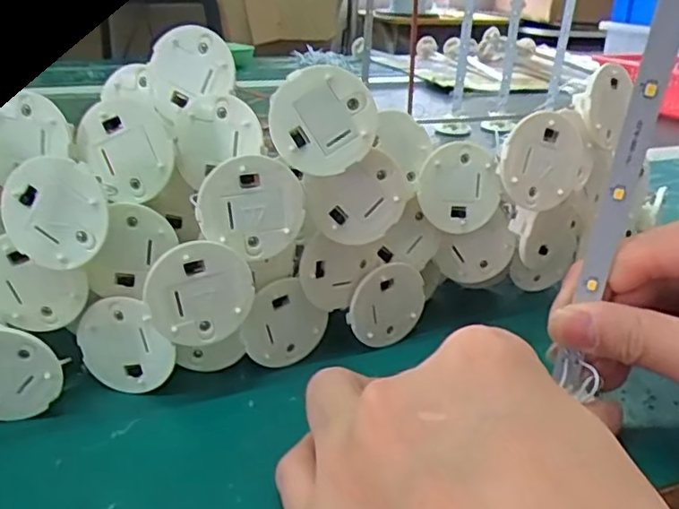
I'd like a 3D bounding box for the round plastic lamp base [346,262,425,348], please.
[{"bbox_3d":[0.021,0.023,0.273,0.036,0.038,0.008,-14,29,-30],"label":"round plastic lamp base"}]

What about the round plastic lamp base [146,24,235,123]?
[{"bbox_3d":[-0.063,-0.078,0.253,0.038,0.034,0.005,-25,-4,15],"label":"round plastic lamp base"}]

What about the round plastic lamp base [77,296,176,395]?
[{"bbox_3d":[-0.082,0.035,0.238,0.037,0.038,0.004,-8,15,11],"label":"round plastic lamp base"}]

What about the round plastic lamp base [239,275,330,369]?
[{"bbox_3d":[-0.023,0.029,0.256,0.035,0.038,0.006,-12,29,-28],"label":"round plastic lamp base"}]

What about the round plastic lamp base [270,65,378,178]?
[{"bbox_3d":[-0.006,-0.049,0.226,0.037,0.037,0.004,-26,12,5],"label":"round plastic lamp base"}]

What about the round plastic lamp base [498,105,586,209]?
[{"bbox_3d":[0.081,-0.038,0.247,0.040,0.038,0.004,-49,26,-7],"label":"round plastic lamp base"}]

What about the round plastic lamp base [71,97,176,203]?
[{"bbox_3d":[-0.079,-0.040,0.231,0.035,0.038,0.004,-34,3,15],"label":"round plastic lamp base"}]

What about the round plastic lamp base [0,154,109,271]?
[{"bbox_3d":[-0.098,-0.014,0.213,0.038,0.037,0.004,-26,5,13],"label":"round plastic lamp base"}]

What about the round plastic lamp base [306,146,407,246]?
[{"bbox_3d":[0.007,-0.019,0.241,0.039,0.041,0.005,-8,27,-21],"label":"round plastic lamp base"}]

